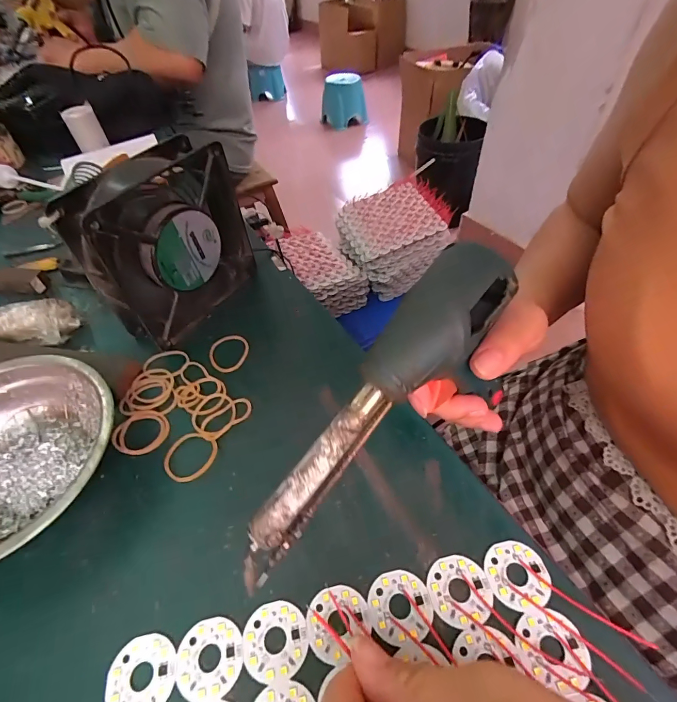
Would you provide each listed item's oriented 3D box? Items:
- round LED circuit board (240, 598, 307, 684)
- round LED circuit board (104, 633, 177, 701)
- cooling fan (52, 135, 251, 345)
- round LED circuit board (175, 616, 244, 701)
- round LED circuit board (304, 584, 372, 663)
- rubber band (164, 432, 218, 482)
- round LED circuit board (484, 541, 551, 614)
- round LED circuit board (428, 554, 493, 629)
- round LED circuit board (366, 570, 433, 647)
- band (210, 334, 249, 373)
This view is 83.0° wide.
[{"bbox_3d":[-0.030,0.136,0.180,0.030,0.004,0.030,-2,49,2],"label":"round LED circuit board"},{"bbox_3d":[-0.090,0.148,0.174,0.031,0.004,0.030,-2,49,2],"label":"round LED circuit board"},{"bbox_3d":[-0.128,-0.082,0.299,0.041,0.120,0.122,24,54,22],"label":"cooling fan"},{"bbox_3d":[-0.060,0.142,0.177,0.030,0.004,0.030,-2,49,2],"label":"round LED circuit board"},{"bbox_3d":[0.000,0.130,0.185,0.030,0.004,0.029,-2,49,2],"label":"round LED circuit board"},{"bbox_3d":[-0.095,0.067,0.244,0.031,0.004,0.033,-2,49,2],"label":"rubber band"},{"bbox_3d":[0.090,0.112,0.193,0.030,0.004,0.030,-2,49,2],"label":"round LED circuit board"},{"bbox_3d":[0.060,0.118,0.190,0.031,0.004,0.030,-2,49,2],"label":"round LED circuit board"},{"bbox_3d":[0.030,0.124,0.187,0.031,0.004,0.030,-2,49,2],"label":"round LED circuit board"},{"bbox_3d":[-0.086,0.001,0.302,0.031,0.004,0.034,-2,49,2],"label":"band"}]

